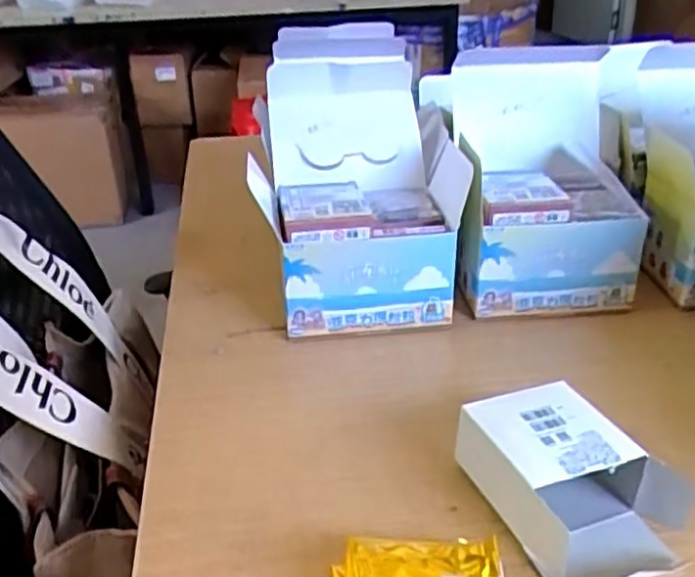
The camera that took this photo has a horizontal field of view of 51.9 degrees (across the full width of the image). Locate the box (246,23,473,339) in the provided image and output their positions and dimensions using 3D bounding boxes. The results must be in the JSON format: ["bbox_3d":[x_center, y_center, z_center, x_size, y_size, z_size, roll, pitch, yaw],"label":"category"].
[{"bbox_3d":[0.012,-0.099,0.675,0.188,0.202,0.279,-3,28,-5],"label":"box"}]

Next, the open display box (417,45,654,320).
[{"bbox_3d":[0.168,-0.109,0.667,0.154,0.218,0.242,0,28,1],"label":"open display box"}]

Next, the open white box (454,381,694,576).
[{"bbox_3d":[0.131,0.108,0.408,0.100,0.050,0.119,-10,29,-18],"label":"open white box"}]

